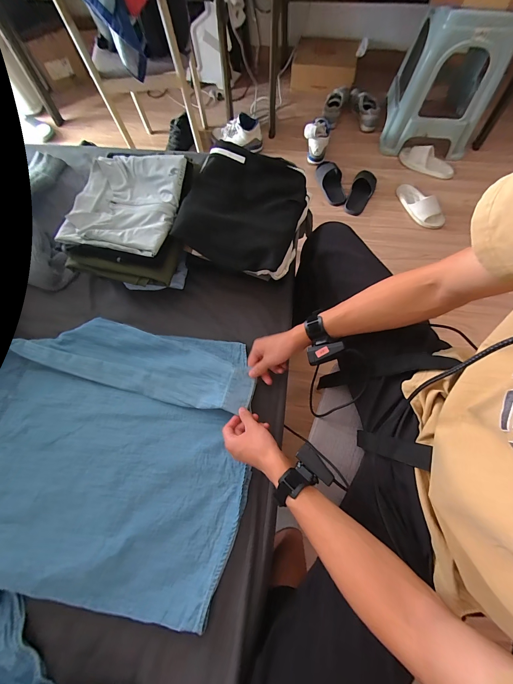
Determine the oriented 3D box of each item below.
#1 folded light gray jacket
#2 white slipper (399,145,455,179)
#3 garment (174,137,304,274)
[{"bbox_3d":[-0.299,-0.321,0.613,0.236,0.047,0.246,12,70,4],"label":"folded light gray jacket"},{"bbox_3d":[0.822,-0.871,1.305,0.262,0.053,0.110,26,75,10],"label":"white slipper"},{"bbox_3d":[-0.031,-0.302,0.617,0.259,0.052,0.287,18,74,8],"label":"garment"}]

